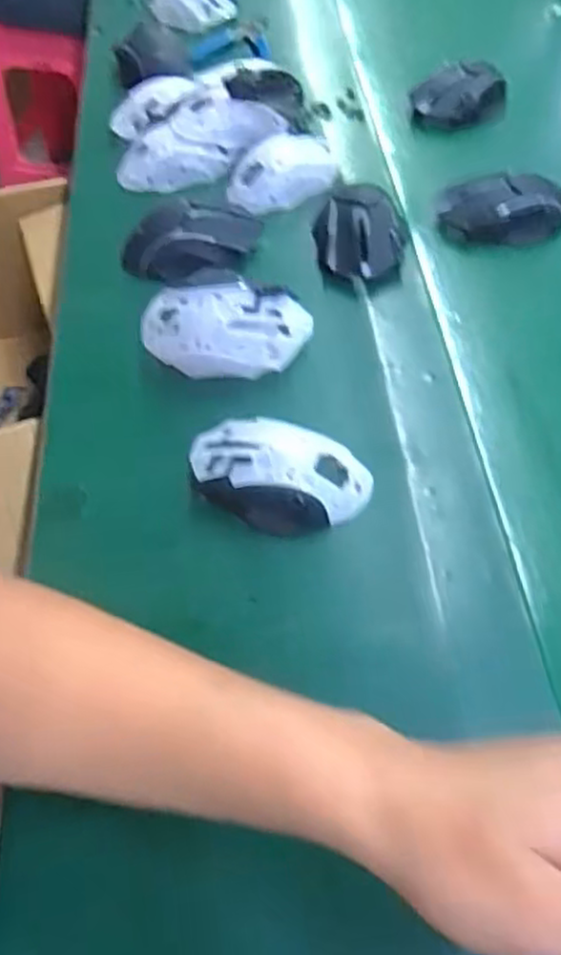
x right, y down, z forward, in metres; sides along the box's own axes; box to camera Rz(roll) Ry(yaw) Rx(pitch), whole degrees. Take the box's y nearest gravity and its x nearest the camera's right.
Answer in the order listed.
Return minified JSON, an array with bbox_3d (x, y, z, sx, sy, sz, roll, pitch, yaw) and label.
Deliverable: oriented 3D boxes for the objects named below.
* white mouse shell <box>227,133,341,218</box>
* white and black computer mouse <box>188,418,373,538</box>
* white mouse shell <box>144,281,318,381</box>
[{"bbox_3d":[-0.001,-0.271,0.642,0.091,0.034,0.066,-19,57,-11],"label":"white mouse shell"},{"bbox_3d":[-0.003,-0.002,0.465,0.114,0.036,0.063,16,58,13],"label":"white and black computer mouse"},{"bbox_3d":[-0.038,-0.105,0.517,0.123,0.057,0.049,-6,56,-2],"label":"white mouse shell"}]

